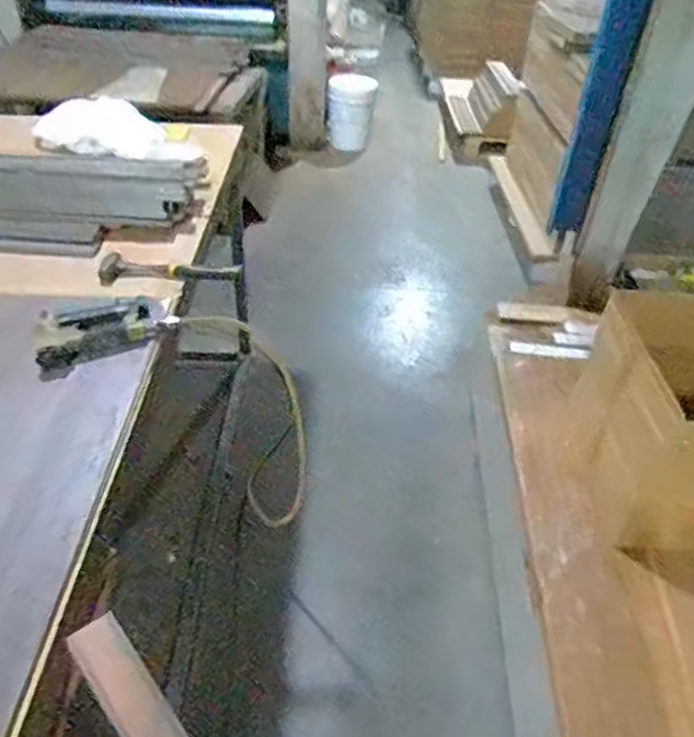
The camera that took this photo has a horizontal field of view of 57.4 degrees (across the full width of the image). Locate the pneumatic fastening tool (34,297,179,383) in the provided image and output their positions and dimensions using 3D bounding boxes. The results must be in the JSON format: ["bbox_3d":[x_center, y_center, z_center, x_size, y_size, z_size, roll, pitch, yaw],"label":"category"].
[{"bbox_3d":[-0.415,-0.068,1.073,0.229,0.055,0.128,-23,47,-28],"label":"pneumatic fastening tool"}]

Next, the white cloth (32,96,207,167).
[{"bbox_3d":[-0.554,-0.596,1.592,0.452,0.104,0.194,11,41,9],"label":"white cloth"}]

